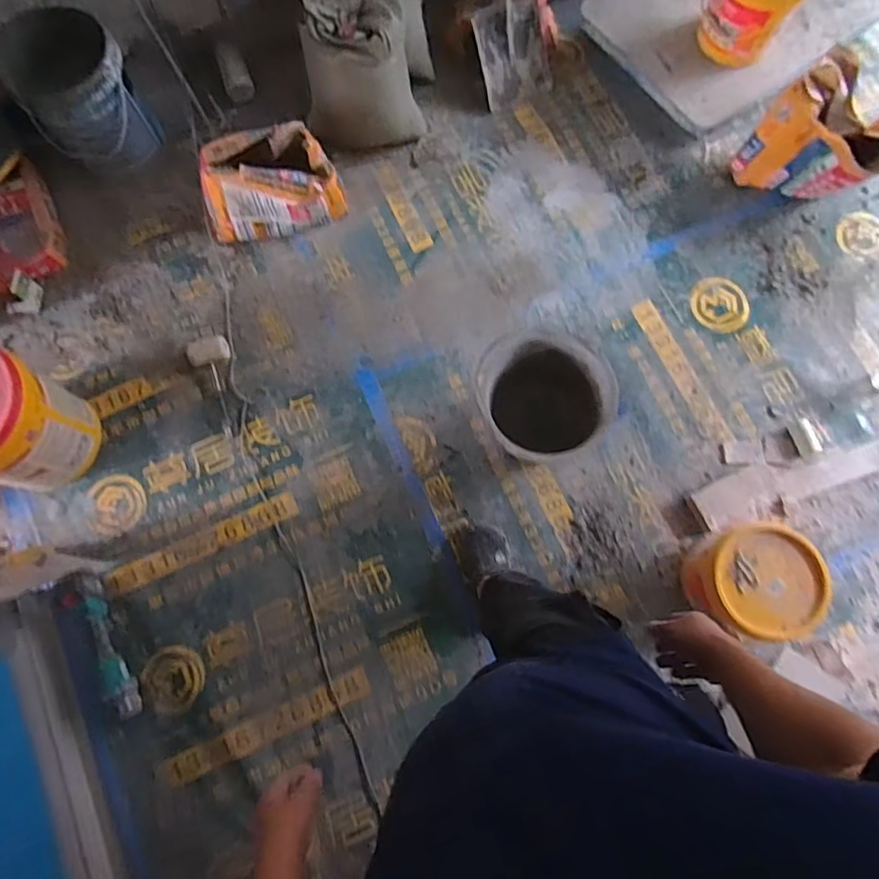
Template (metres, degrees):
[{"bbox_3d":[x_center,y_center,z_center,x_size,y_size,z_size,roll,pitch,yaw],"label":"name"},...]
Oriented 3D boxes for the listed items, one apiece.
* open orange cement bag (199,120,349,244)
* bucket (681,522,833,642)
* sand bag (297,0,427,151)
[{"bbox_3d":[-0.487,-0.719,1.612,0.398,0.278,0.215,-5,76,0],"label":"open orange cement bag"},{"bbox_3d":[0.722,0.334,1.321,0.273,0.255,0.239,-7,76,-1],"label":"bucket"},{"bbox_3d":[-0.233,-1.054,1.642,0.338,0.348,0.236,-12,76,-2],"label":"sand bag"}]

